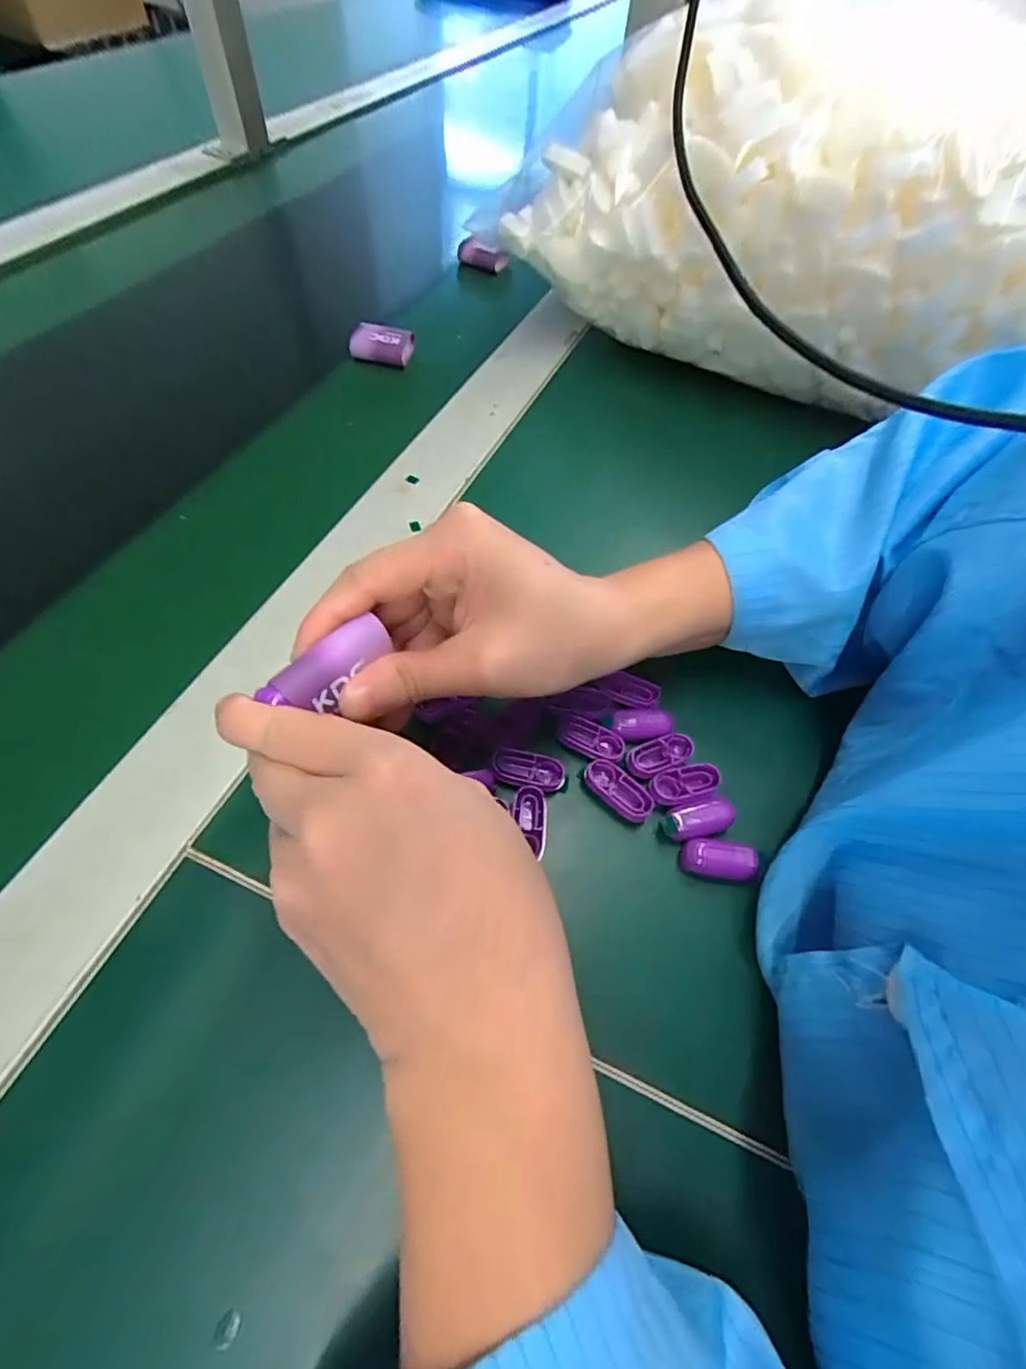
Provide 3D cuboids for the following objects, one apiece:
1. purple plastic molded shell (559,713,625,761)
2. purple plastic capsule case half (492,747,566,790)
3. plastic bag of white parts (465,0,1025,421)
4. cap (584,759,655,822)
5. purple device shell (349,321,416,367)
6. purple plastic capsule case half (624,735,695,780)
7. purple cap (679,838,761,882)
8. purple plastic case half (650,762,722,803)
[{"bbox_3d":[0.038,0.026,0.266,0.032,0.006,0.015,27,60,11],"label":"purple plastic molded shell"},{"bbox_3d":[0.007,0.039,0.253,0.032,0.005,0.015,11,58,2],"label":"purple plastic capsule case half"},{"bbox_3d":[0.186,-0.299,0.346,0.377,0.189,0.145,26,60,11],"label":"plastic bag of white parts"},{"bbox_3d":[0.049,0.048,0.254,0.033,0.006,0.016,35,62,16],"label":"cap"},{"bbox_3d":[-0.103,-0.265,0.429,0.046,0.019,0.023,11,58,2],"label":"purple device shell"},{"bbox_3d":[0.070,0.034,0.263,0.034,0.006,0.016,-18,61,-15],"label":"purple plastic capsule case half"},{"bbox_3d":[0.091,0.077,0.242,0.031,0.010,0.015,10,58,1],"label":"purple cap"},{"bbox_3d":[0.080,0.047,0.257,0.035,0.007,0.016,-13,60,-12],"label":"purple plastic case half"}]

